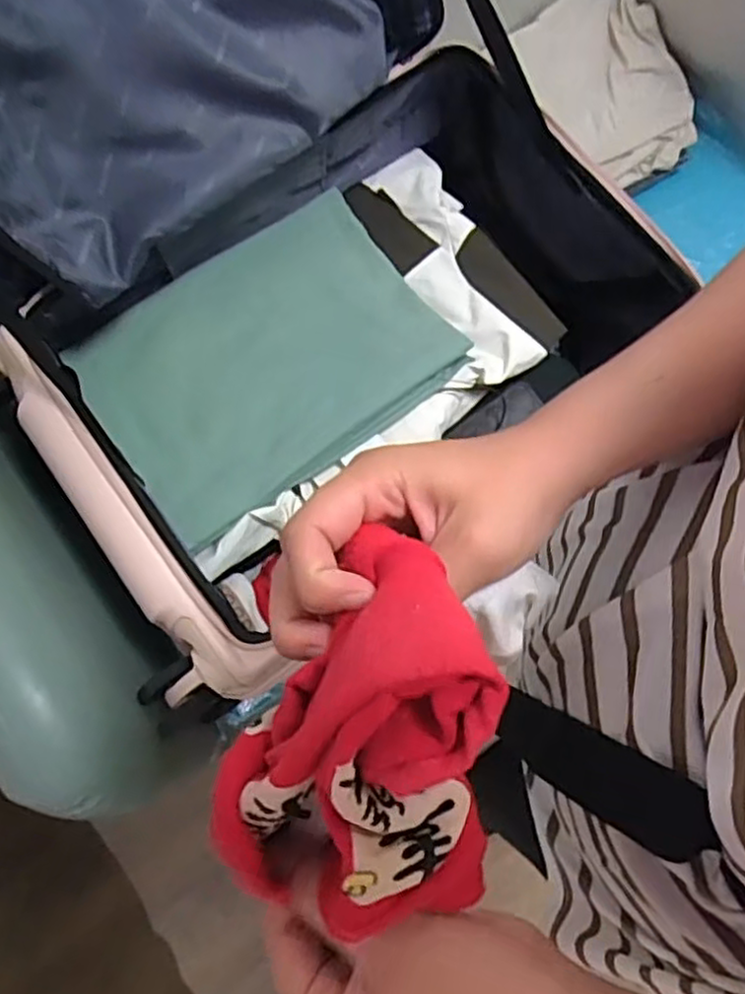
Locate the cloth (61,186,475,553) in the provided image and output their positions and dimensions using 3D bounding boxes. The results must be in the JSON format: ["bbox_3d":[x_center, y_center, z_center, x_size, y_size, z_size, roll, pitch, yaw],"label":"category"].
[{"bbox_3d":[-0.109,-0.147,0.755,0.350,0.024,0.263,-35,78,-7],"label":"cloth"}]

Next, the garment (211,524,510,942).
[{"bbox_3d":[-0.009,0.074,0.234,0.090,0.082,0.121,-1,76,1],"label":"garment"}]

